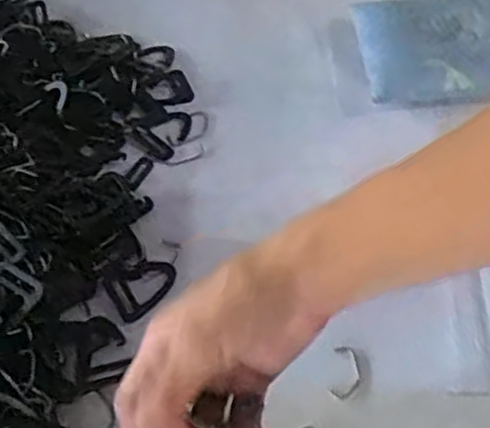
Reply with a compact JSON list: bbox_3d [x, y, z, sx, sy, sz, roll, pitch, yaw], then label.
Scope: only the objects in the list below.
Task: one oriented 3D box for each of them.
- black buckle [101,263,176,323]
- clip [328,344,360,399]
[{"bbox_3d":[-0.063,0.045,0.448,0.043,0.006,0.034,-27,57,-17],"label":"black buckle"},{"bbox_3d":[0.058,0.090,0.411,0.017,0.004,0.030,9,54,8],"label":"clip"}]

